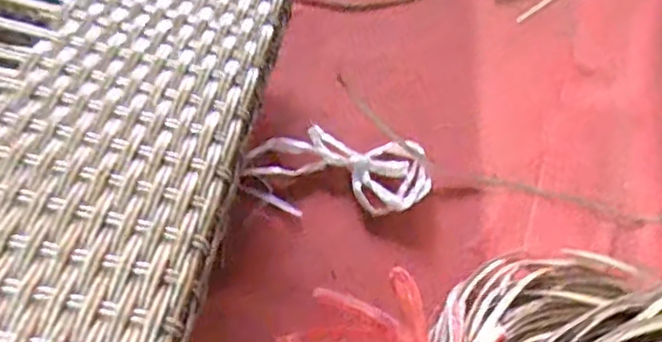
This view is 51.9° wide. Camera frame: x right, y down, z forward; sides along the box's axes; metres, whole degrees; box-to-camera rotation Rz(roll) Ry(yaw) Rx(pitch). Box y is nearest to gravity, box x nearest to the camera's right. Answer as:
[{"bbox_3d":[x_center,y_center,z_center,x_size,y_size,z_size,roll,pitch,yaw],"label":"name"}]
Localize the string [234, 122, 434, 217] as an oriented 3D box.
[{"bbox_3d":[0.007,-0.001,0.896,0.246,0.020,0.131,-1,51,-7],"label":"string"}]

